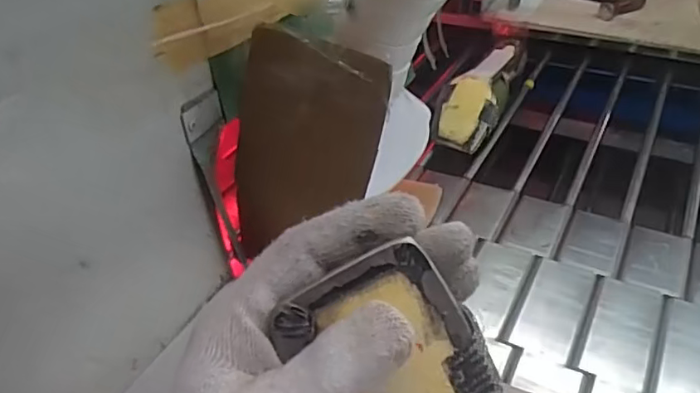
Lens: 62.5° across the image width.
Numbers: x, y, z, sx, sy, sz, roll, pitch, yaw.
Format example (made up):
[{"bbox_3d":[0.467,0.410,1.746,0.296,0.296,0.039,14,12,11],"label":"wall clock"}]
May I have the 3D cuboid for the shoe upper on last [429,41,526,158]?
[{"bbox_3d":[0.188,-0.147,0.832,0.082,0.066,0.224,14,43,23],"label":"shoe upper on last"}]

